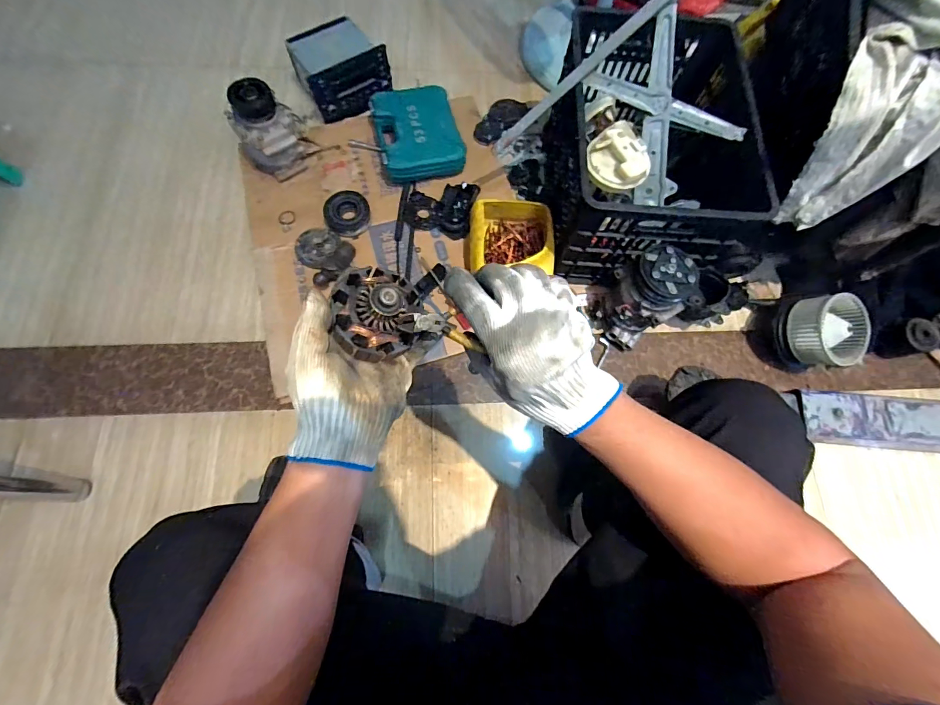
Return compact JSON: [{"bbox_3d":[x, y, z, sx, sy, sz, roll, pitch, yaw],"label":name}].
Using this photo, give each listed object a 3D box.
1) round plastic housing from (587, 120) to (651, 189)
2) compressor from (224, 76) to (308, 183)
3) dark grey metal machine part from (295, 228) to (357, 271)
[{"bbox_3d":[0.277,-0.363,0.729,0.112,0.042,0.107,1,72,-2],"label":"round plastic housing"},{"bbox_3d":[-0.462,-0.508,0.908,0.152,0.186,0.117,-23,73,-11],"label":"compressor"},{"bbox_3d":[-0.335,-0.233,0.909,0.134,0.019,0.094,29,73,11],"label":"dark grey metal machine part"}]

